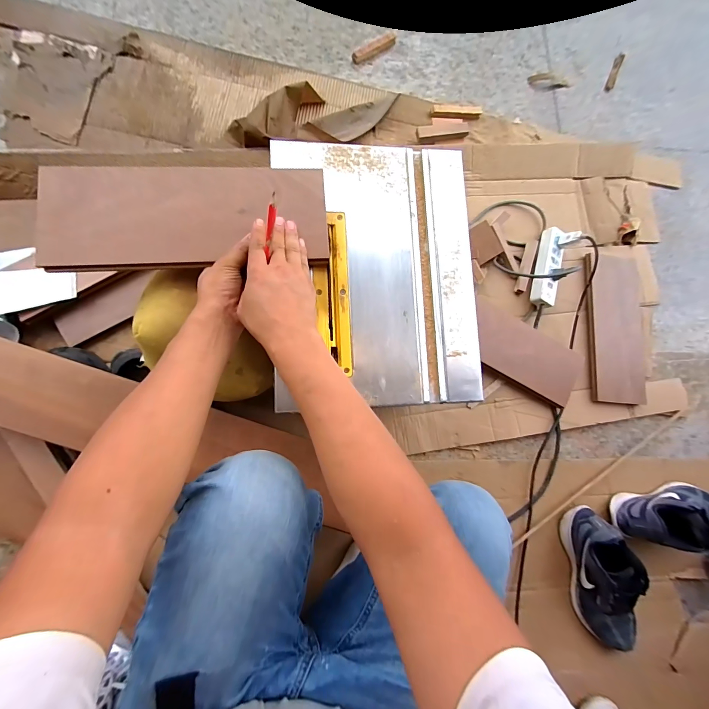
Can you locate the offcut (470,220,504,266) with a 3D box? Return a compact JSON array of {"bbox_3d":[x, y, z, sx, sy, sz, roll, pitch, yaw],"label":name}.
[{"bbox_3d":[0.303,-0.261,0.756,0.078,0.006,0.085,-30,101,-10],"label":"offcut"}]

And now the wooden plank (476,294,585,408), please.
[{"bbox_3d":[0.399,-0.007,0.770,0.293,0.020,0.144,31,81,-3],"label":"wooden plank"}]

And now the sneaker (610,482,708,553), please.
[{"bbox_3d":[0.728,0.354,0.718,0.275,0.108,0.118,7,83,-7],"label":"sneaker"}]

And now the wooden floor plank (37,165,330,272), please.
[{"bbox_3d":[-0.212,-0.180,0.421,0.350,0.013,0.137,-8,85,-9],"label":"wooden floor plank"}]

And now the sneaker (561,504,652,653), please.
[{"bbox_3d":[0.523,0.468,0.680,0.090,0.100,0.257,0,84,-7],"label":"sneaker"}]

